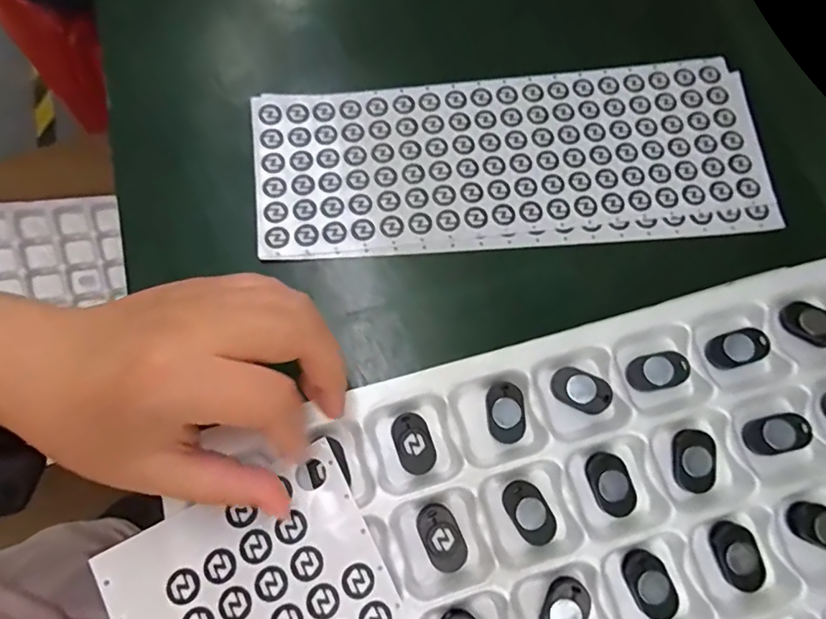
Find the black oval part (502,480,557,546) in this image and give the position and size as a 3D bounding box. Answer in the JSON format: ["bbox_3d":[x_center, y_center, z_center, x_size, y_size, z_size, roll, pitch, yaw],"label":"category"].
[{"bbox_3d":[0.054,0.095,0.243,0.018,0.013,0.029,-30,76,-8],"label":"black oval part"}]

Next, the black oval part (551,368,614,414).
[{"bbox_3d":[0.083,0.040,0.256,0.028,0.009,0.017,23,76,7],"label":"black oval part"}]

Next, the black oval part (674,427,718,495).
[{"bbox_3d":[0.134,0.071,0.245,0.019,0.004,0.028,7,74,2],"label":"black oval part"}]

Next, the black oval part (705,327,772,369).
[{"bbox_3d":[0.165,0.020,0.263,0.028,0.010,0.017,-16,75,-4],"label":"black oval part"}]

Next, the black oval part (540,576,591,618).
[{"bbox_3d":[0.067,0.134,0.228,0.018,0.008,0.029,20,75,6],"label":"black oval part"}]

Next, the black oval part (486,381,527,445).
[{"bbox_3d":[0.045,0.050,0.253,0.019,0.010,0.028,-9,74,-2],"label":"black oval part"}]

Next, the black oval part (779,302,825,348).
[{"bbox_3d":[0.204,0.007,0.266,0.029,0.008,0.017,23,76,7],"label":"black oval part"}]

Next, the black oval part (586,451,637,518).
[{"bbox_3d":[0.093,0.081,0.242,0.018,0.007,0.029,-20,75,-5],"label":"black oval part"}]

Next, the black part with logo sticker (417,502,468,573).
[{"bbox_3d":[0.013,0.103,0.235,0.017,0.005,0.029,-25,76,-6],"label":"black part with logo sticker"}]

